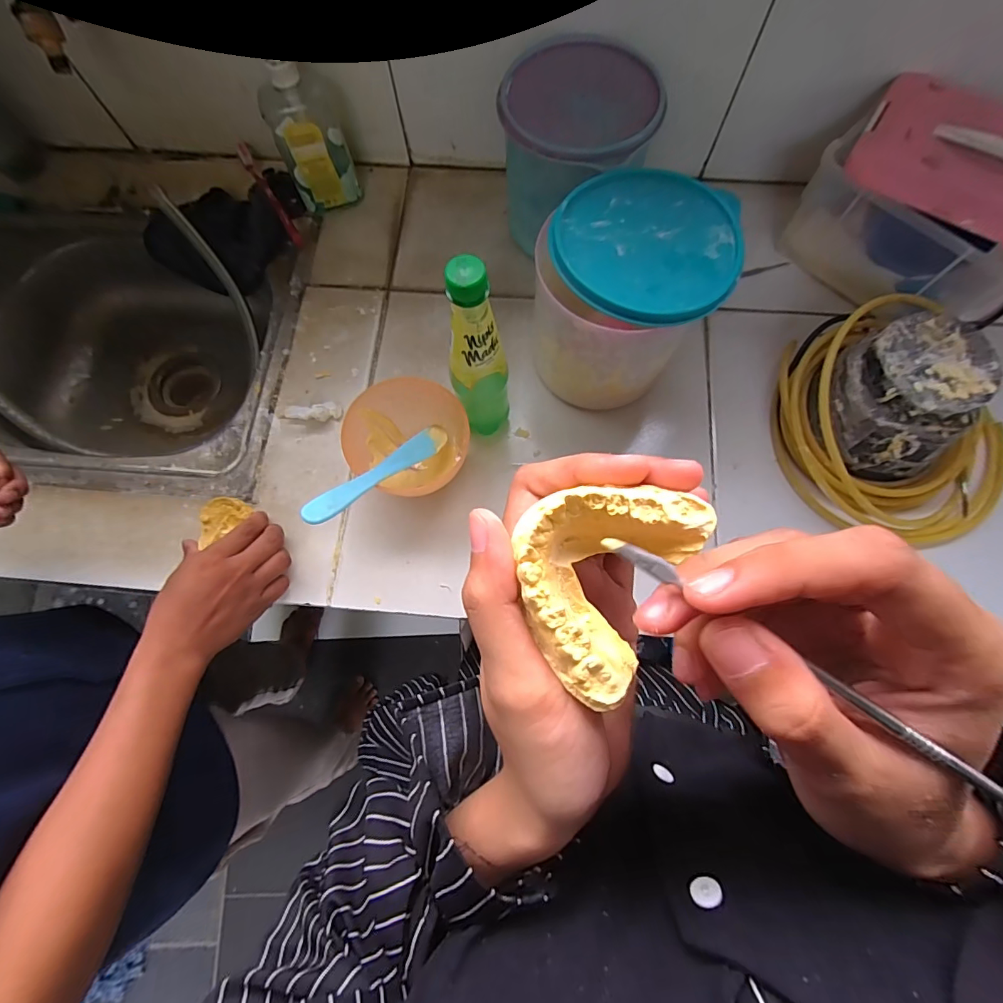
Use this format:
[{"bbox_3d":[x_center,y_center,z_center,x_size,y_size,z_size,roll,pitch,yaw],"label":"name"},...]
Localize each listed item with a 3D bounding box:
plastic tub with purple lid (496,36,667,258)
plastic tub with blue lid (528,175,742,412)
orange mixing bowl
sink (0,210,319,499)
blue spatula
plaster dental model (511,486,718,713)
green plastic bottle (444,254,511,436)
[{"bbox_3d":[0.082,-0.384,0.522,0.154,0.154,0.170,-29,76,-7],"label":"plastic tub with purple lid"},{"bbox_3d":[0.125,-0.203,0.468,0.157,0.162,0.169,0,74,1],"label":"plastic tub with blue lid"},{"bbox_3d":[-0.091,-0.061,0.466,0.114,0.077,0.108,0,74,1],"label":"orange mixing bowl"},{"bbox_3d":[-0.639,-0.214,0.635,0.753,0.147,0.411,5,74,2],"label":"sink"},{"bbox_3d":[-0.110,-0.030,0.430,0.028,0.007,0.173,39,49,11],"label":"blue spatula"},{"bbox_3d":[0.029,0.022,0.143,0.050,0.022,0.067,29,77,9],"label":"plaster dental model"},{"bbox_3d":[-0.023,-0.122,0.419,0.053,0.220,0.048,27,76,8],"label":"green plastic bottle"}]

